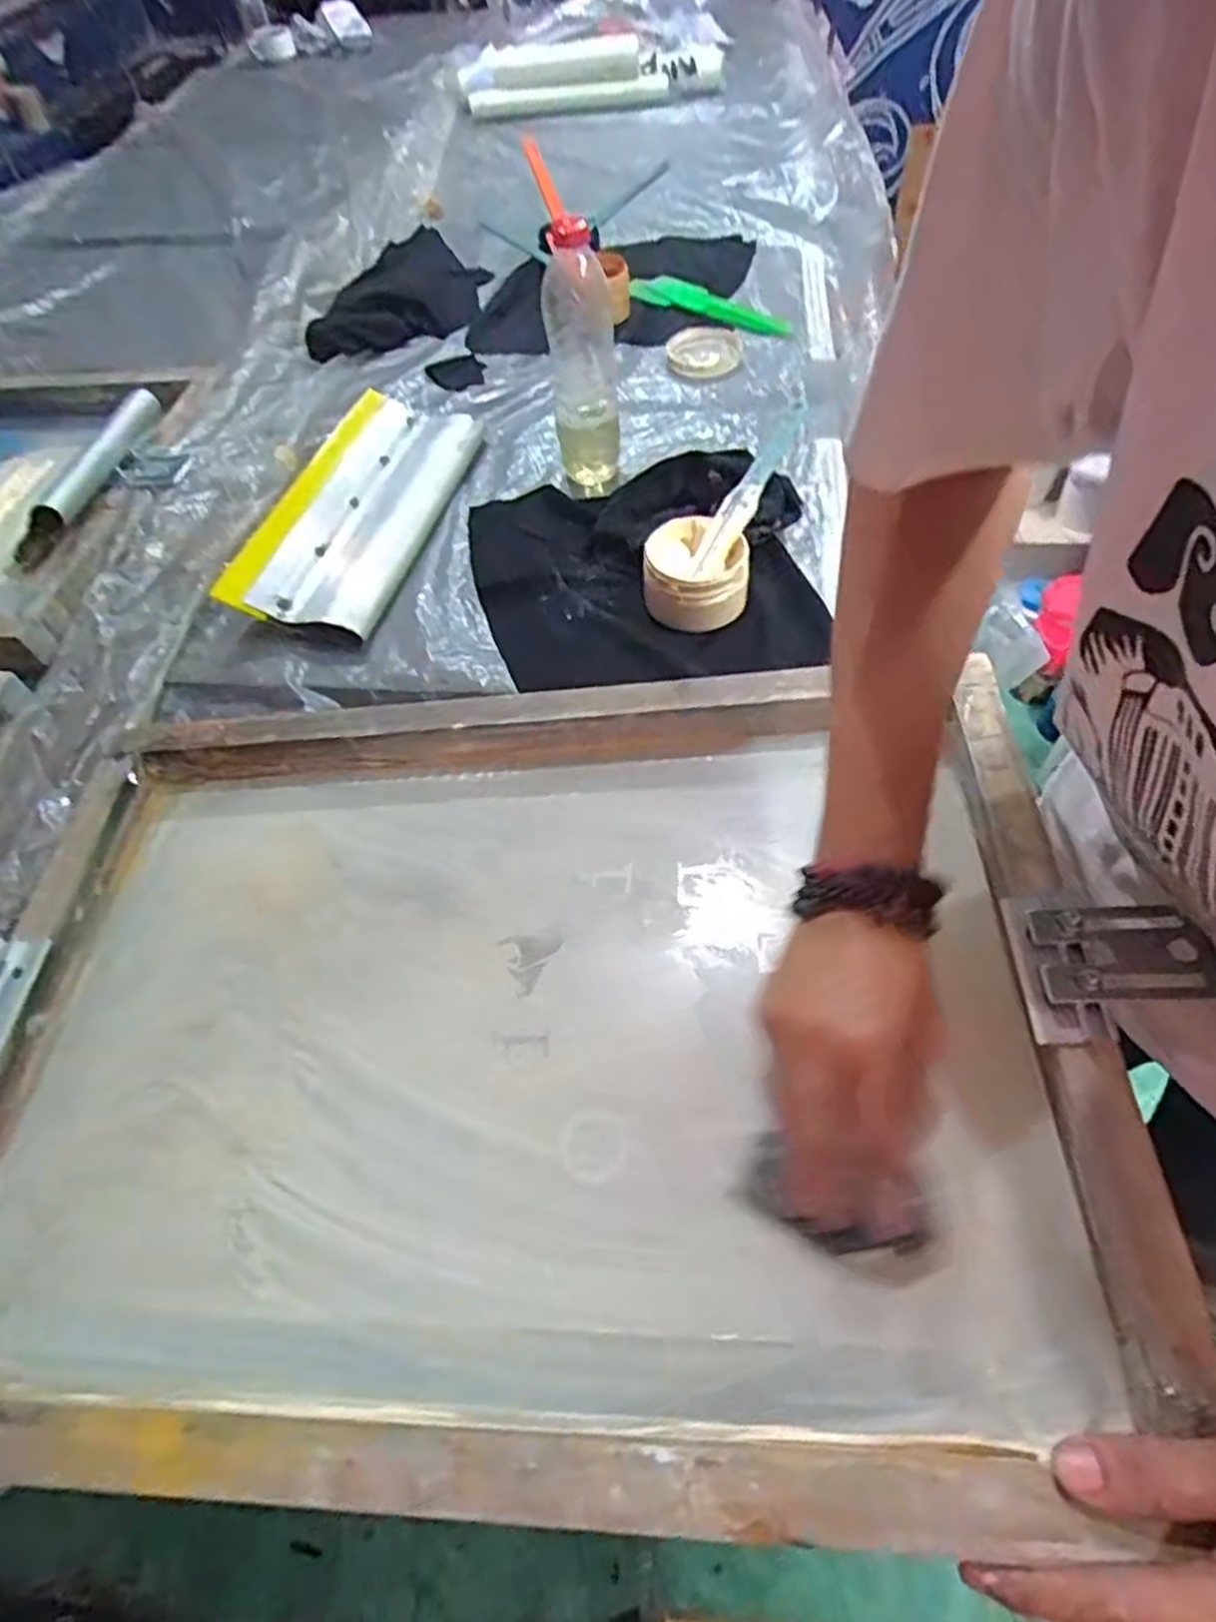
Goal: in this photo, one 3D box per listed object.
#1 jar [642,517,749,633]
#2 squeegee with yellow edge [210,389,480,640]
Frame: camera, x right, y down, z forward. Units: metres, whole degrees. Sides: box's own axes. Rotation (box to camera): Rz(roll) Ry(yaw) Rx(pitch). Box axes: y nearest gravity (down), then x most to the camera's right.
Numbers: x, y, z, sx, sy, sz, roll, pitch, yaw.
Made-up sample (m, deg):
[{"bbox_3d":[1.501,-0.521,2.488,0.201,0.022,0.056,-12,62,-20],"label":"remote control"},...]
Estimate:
[{"bbox_3d":[0.076,-0.206,0.695,0.089,0.058,0.083,-2,55,3],"label":"jar"},{"bbox_3d":[-0.247,-0.315,0.805,0.143,0.048,0.361,8,56,10],"label":"squeegee with yellow edge"}]

